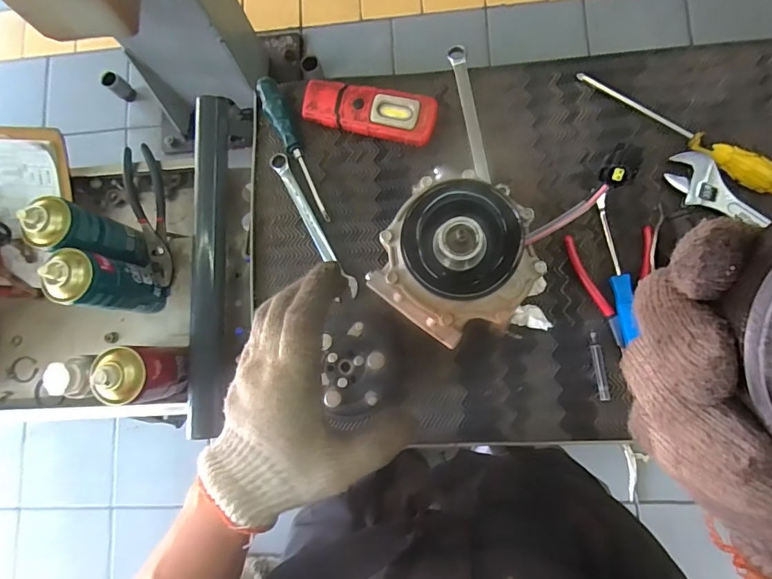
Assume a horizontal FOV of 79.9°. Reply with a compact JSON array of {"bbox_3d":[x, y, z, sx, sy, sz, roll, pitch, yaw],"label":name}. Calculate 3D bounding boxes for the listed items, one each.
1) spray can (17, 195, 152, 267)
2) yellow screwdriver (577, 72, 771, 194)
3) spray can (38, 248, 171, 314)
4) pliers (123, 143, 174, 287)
[{"bbox_3d":[-0.372,-0.068,0.584,0.053,0.159,0.057,-1,82,5],"label":"spray can"},{"bbox_3d":[0.335,-0.186,0.524,0.250,0.025,0.028,38,87,9],"label":"yellow screwdriver"},{"bbox_3d":[-0.340,-0.007,0.570,0.059,0.149,0.065,10,83,6],"label":"spray can"},{"bbox_3d":[-0.328,-0.100,0.630,0.049,0.032,0.188,-7,81,4],"label":"pliers"}]

